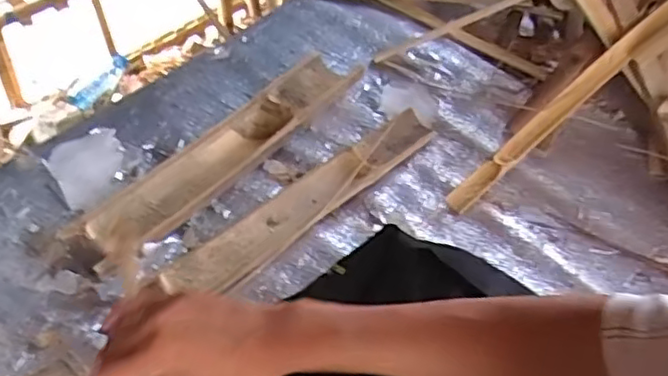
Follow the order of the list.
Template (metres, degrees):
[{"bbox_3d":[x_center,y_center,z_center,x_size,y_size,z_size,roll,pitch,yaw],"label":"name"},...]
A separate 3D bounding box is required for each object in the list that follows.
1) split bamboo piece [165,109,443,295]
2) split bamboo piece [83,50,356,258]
[{"bbox_3d":[-0.025,0.010,0.946,0.478,0.033,0.077,-34,61,-30],"label":"split bamboo piece"},{"bbox_3d":[-0.154,-0.060,0.982,0.108,0.049,0.504,35,54,22],"label":"split bamboo piece"}]

